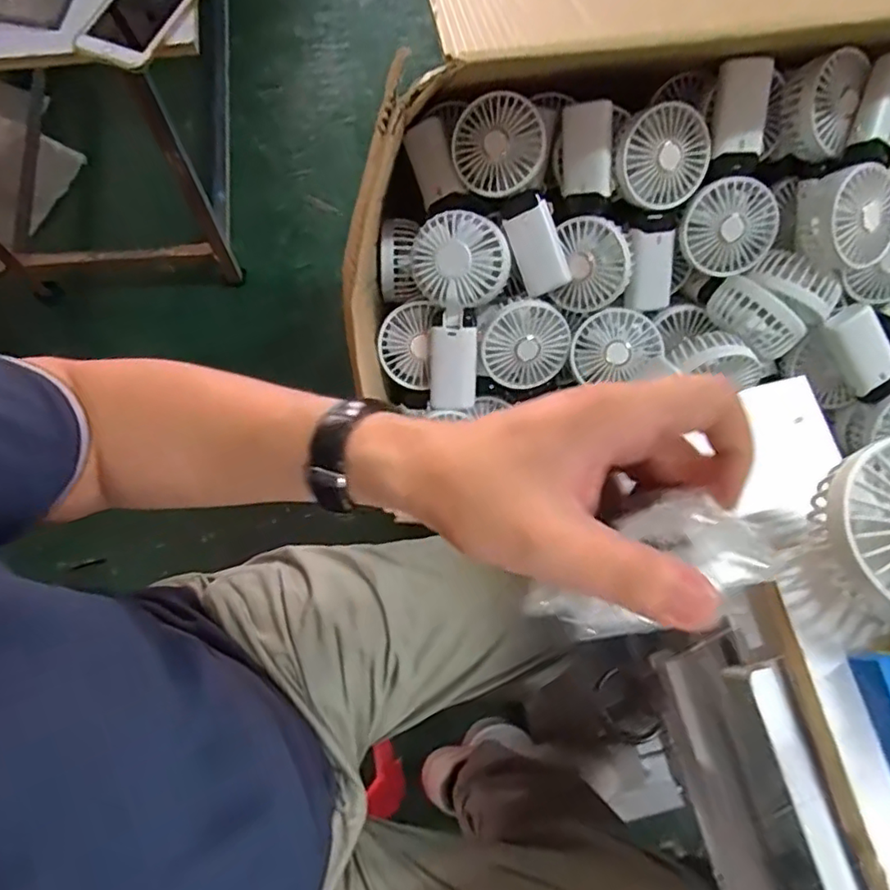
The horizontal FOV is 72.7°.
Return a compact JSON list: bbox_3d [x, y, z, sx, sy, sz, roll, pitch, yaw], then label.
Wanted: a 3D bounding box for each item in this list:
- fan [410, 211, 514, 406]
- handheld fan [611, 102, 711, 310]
[{"bbox_3d":[0.014,-0.144,0.583,0.093,0.038,0.151,2,114,-1],"label":"fan"},{"bbox_3d":[0.206,-0.227,0.592,0.086,0.035,0.180,-6,117,-4],"label":"handheld fan"}]

